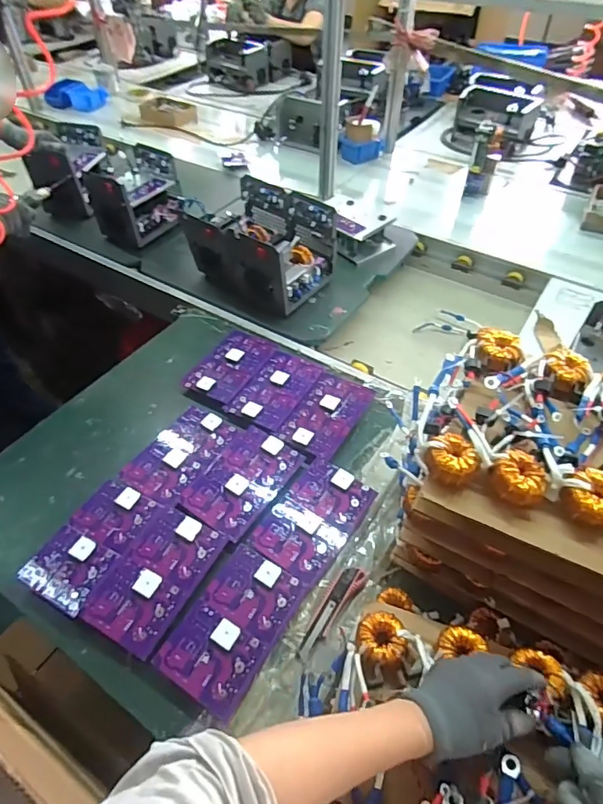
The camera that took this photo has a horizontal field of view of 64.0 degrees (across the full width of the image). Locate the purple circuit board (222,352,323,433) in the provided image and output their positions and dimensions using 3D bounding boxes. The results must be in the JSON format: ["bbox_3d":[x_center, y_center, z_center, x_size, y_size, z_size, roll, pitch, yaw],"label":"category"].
[{"bbox_3d":[-0.049,-0.029,0.988,0.120,0.008,0.200,22,52,19],"label":"purple circuit board"}]

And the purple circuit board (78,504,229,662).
[{"bbox_3d":[-0.219,0.257,0.725,0.128,0.010,0.200,22,52,18],"label":"purple circuit board"}]

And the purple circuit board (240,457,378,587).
[{"bbox_3d":[0.017,0.184,0.786,0.129,0.008,0.198,29,55,23],"label":"purple circuit board"}]

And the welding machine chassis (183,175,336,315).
[{"bbox_3d":[-0.086,-0.395,1.199,0.297,0.179,0.269,33,56,26],"label":"welding machine chassis"}]

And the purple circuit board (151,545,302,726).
[{"bbox_3d":[-0.098,0.309,0.678,0.127,0.007,0.196,25,53,20],"label":"purple circuit board"}]

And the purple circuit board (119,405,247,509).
[{"bbox_3d":[-0.213,0.087,0.871,0.123,0.017,0.197,27,54,22],"label":"purple circuit board"}]

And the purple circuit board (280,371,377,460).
[{"bbox_3d":[0.050,0.018,0.937,0.117,0.011,0.200,24,53,20],"label":"purple circuit board"}]

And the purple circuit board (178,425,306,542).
[{"bbox_3d":[-0.100,0.134,0.839,0.129,0.013,0.198,28,54,23],"label":"purple circuit board"}]

